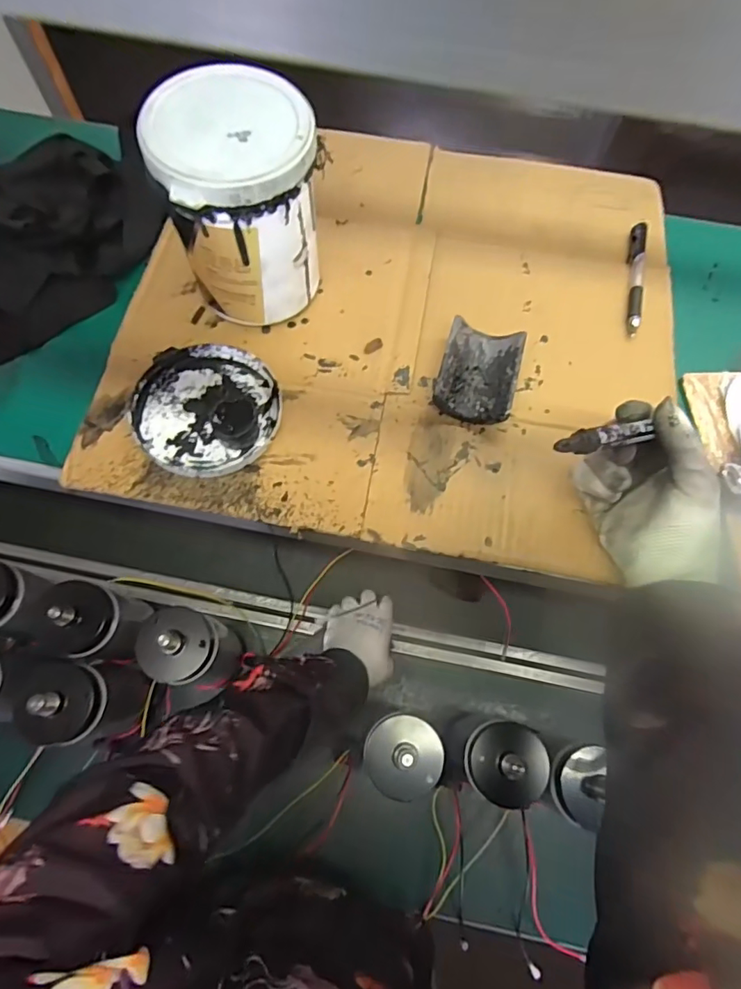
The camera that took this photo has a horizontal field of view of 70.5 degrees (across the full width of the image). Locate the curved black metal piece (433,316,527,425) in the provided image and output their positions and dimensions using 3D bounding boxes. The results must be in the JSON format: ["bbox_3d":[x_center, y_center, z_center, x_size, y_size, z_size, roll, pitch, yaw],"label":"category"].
[{"bbox_3d":[0.092,-0.103,0.448,0.064,0.024,0.087,15,68,3],"label":"curved black metal piece"}]

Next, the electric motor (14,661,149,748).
[{"bbox_3d":[-0.332,0.242,0.616,0.086,0.215,0.088,6,68,0],"label":"electric motor"}]

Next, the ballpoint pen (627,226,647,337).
[{"bbox_3d":[0.255,-0.210,0.502,0.015,0.011,0.143,14,68,3],"label":"ballpoint pen"}]

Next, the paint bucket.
[{"bbox_3d":[-0.099,-0.220,0.421,0.109,0.153,0.109,1,68,-2],"label":"paint bucket"}]

